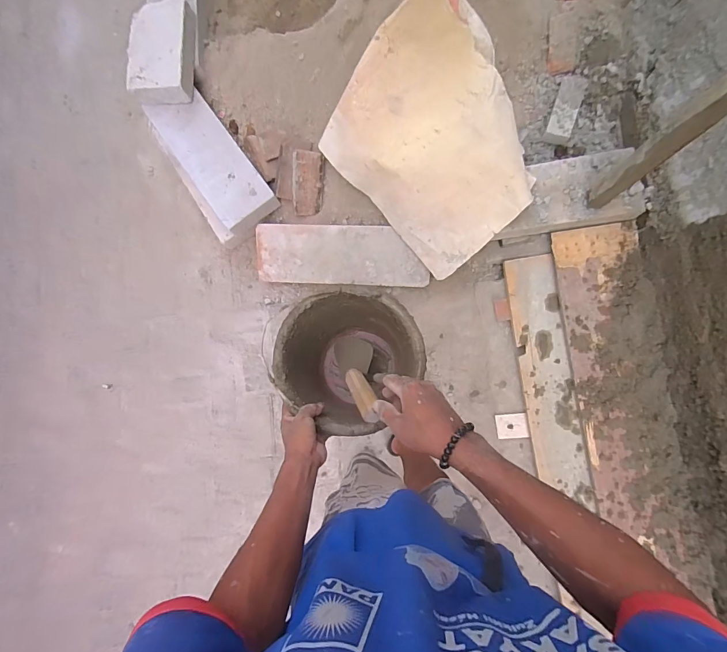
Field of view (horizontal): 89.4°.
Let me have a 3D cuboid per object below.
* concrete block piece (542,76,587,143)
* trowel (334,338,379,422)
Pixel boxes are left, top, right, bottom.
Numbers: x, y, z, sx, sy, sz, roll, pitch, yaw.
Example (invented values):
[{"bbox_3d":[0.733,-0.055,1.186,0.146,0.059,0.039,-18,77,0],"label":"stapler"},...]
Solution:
[{"bbox_3d":[0.617,-0.661,1.121,0.079,0.058,0.176,19,84,8],"label":"concrete block piece"},{"bbox_3d":[-0.014,0.076,0.630,0.070,0.252,0.050,-28,106,4],"label":"trowel"}]

